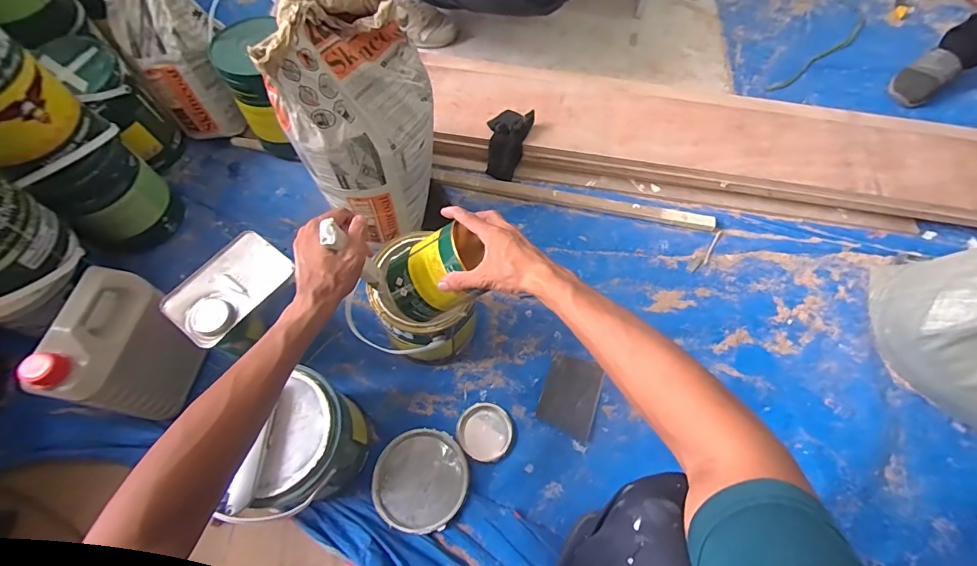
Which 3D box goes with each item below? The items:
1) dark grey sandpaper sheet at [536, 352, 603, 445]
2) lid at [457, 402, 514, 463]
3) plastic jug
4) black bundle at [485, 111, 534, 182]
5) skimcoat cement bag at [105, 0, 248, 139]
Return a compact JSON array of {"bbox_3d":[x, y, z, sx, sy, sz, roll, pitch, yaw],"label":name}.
[{"bbox_3d":[0.144,0.195,0.762,0.094,0.005,0.128,20,68,7],"label":"dark grey sandpaper sheet"},{"bbox_3d":[-0.006,0.252,0.742,0.092,0.008,0.090,1,67,-1],"label":"lid"},{"bbox_3d":[-0.514,0.103,0.653,0.086,0.212,0.170,25,67,9],"label":"plastic jug"},{"bbox_3d":[0.040,-0.296,0.935,0.086,0.086,0.137,11,67,3],"label":"black bundle"},{"bbox_3d":[-0.602,-0.480,0.820,0.166,0.412,0.106,-8,34,-5],"label":"skimcoat cement bag"}]

